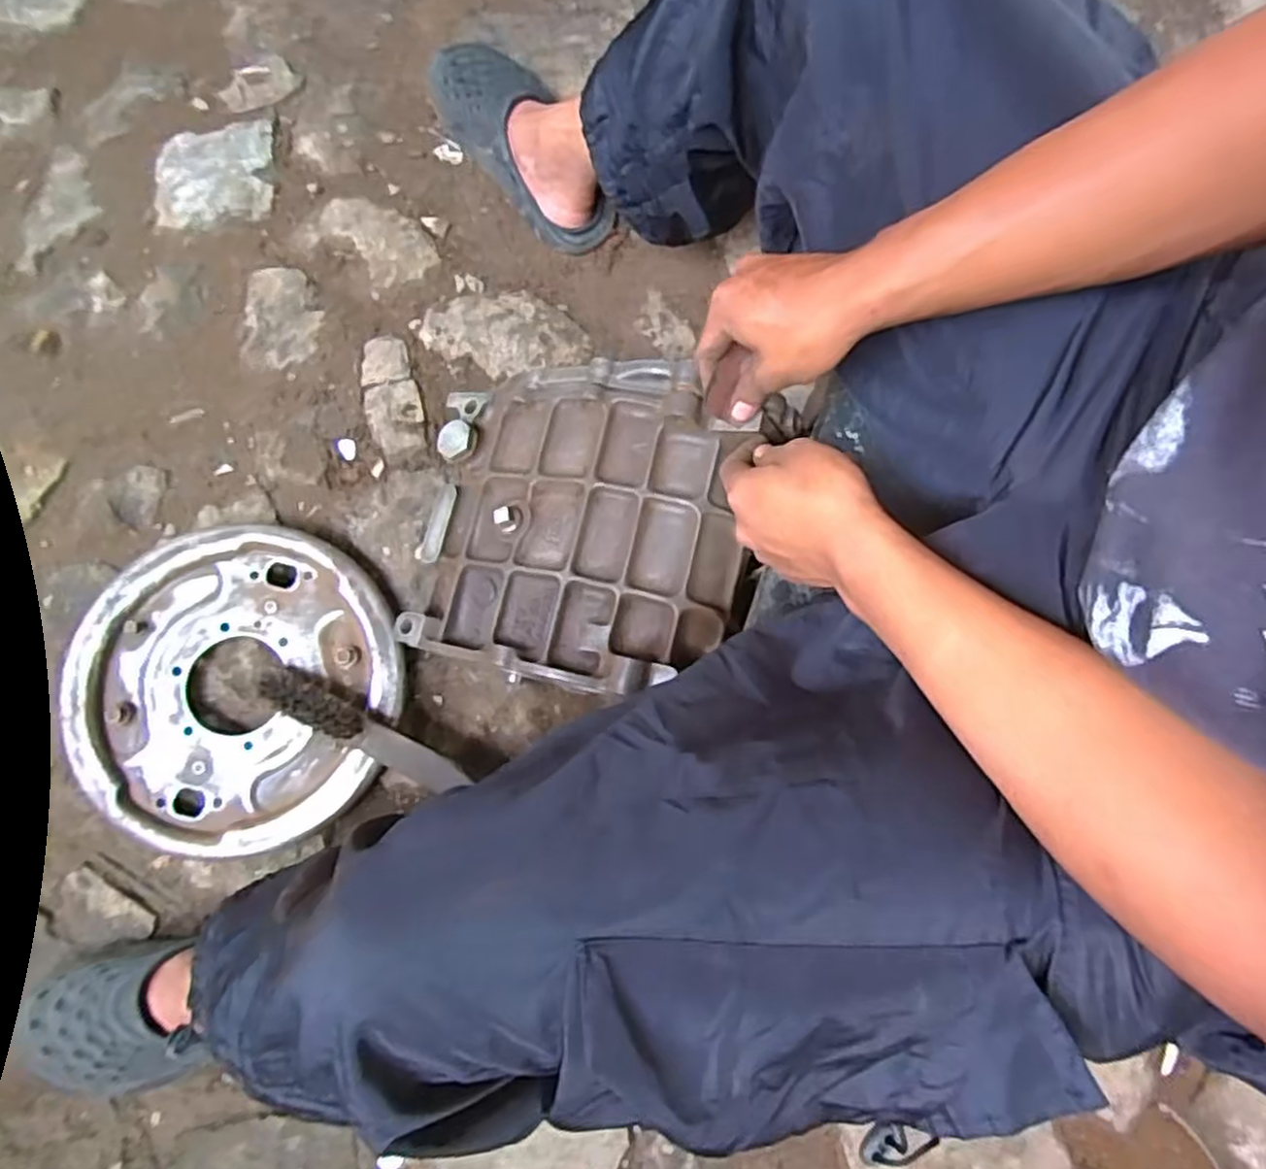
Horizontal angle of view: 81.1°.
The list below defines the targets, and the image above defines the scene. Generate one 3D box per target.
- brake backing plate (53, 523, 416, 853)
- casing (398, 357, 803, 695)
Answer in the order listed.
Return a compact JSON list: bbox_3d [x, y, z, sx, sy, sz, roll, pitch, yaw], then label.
[{"bbox_3d":[-0.366,0.098,0.696,0.285,0.056,0.297,0,76,-1],"label":"brake backing plate"},{"bbox_3d":[-0.035,-0.042,0.584,0.262,0.098,0.254,12,83,17],"label":"casing"}]

